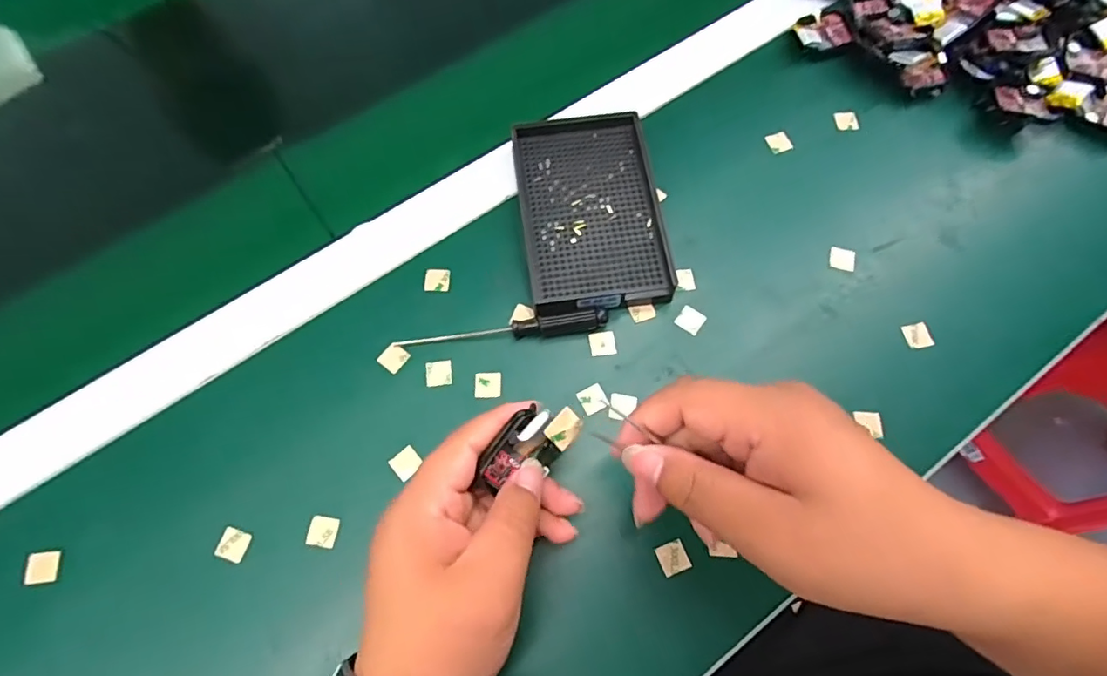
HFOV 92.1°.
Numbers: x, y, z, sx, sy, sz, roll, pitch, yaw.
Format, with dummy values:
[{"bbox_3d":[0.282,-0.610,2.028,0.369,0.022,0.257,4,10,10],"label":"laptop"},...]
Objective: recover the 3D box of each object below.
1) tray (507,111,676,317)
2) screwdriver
[{"bbox_3d":[0.024,-0.084,0.358,0.089,0.026,0.140,-7,68,-2],"label":"tray"},{"bbox_3d":[-0.032,-0.006,0.334,0.131,0.014,0.011,-4,68,-1],"label":"screwdriver"}]

